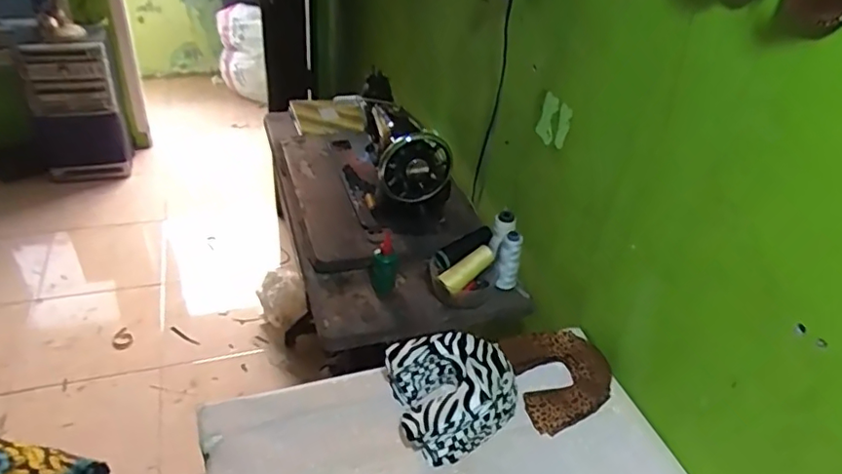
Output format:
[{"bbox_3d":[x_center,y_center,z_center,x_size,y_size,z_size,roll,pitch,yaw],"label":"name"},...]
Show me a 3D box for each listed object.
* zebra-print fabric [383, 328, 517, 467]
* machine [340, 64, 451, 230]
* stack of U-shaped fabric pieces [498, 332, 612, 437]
[{"bbox_3d":[0.032,0.212,0.831,0.169,0.077,0.179,4,36,-3],"label":"zebra-print fabric"},{"bbox_3d":[-0.060,-0.166,1.228,0.166,0.259,0.327,-8,38,-18],"label":"machine"},{"bbox_3d":[0.214,0.210,0.895,0.154,0.037,0.164,-10,39,-21],"label":"stack of U-shaped fabric pieces"}]

